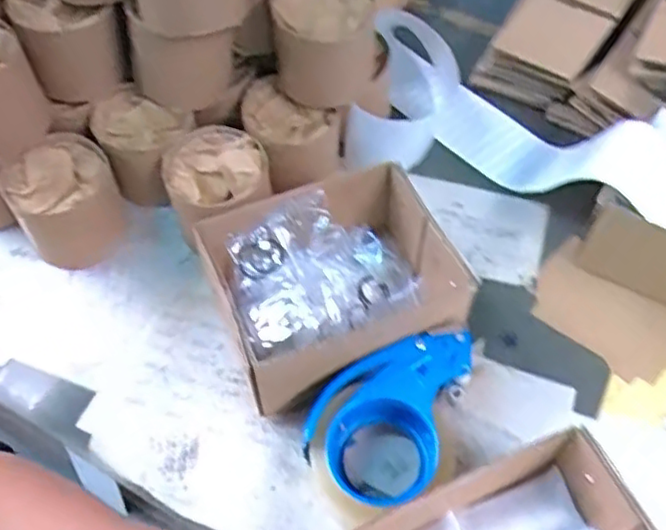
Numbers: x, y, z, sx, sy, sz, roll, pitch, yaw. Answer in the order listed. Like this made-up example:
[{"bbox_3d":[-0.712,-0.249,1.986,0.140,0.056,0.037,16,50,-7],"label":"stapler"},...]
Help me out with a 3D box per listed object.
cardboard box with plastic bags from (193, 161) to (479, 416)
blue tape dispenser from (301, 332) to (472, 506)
[{"bbox_3d":[-0.001,0.012,0.565,0.179,0.089,0.169,-20,59,-13],"label":"cardboard box with plastic bags"},{"bbox_3d":[0.041,0.113,0.515,0.099,0.060,0.151,21,59,13],"label":"blue tape dispenser"}]

